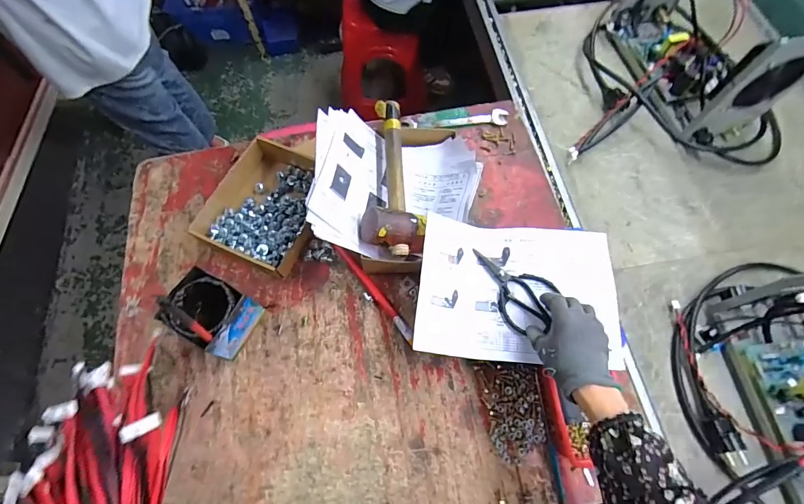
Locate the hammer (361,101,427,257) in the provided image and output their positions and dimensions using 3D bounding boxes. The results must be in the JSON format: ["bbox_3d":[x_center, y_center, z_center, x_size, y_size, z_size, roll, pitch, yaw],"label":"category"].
[{"bbox_3d":[-0.005,-0.127,0.650,0.102,0.067,0.276,5,67,2],"label":"hammer"}]

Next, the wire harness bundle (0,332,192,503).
[{"bbox_3d":[-0.290,0.329,0.454,0.151,0.109,0.425,-35,80,-14],"label":"wire harness bundle"}]

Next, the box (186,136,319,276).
[{"bbox_3d":[-0.237,-0.087,0.696,0.181,0.053,0.226,23,69,10],"label":"box"}]

